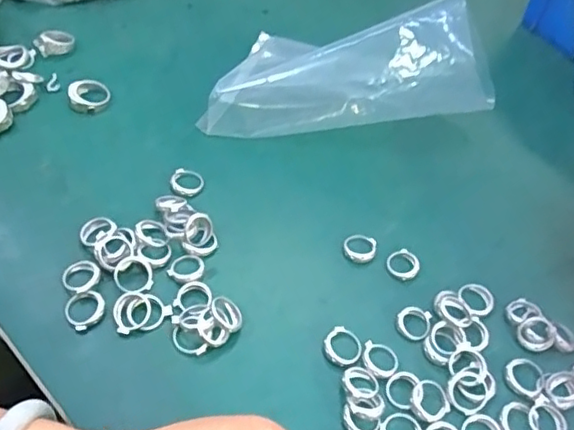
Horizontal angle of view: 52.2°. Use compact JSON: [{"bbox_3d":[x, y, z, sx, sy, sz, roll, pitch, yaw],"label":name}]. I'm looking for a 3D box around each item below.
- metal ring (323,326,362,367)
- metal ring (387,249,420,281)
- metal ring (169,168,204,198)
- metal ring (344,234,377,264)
[{"bbox_3d":[0.032,0.074,0.330,0.022,0.004,0.022,3,53,-4],"label":"metal ring"},{"bbox_3d":[0.073,0.031,0.368,0.020,0.004,0.020,3,53,-4],"label":"metal ring"},{"bbox_3d":[-0.068,-0.022,0.395,0.023,0.004,0.025,-30,61,-25],"label":"metal ring"},{"bbox_3d":[0.047,0.021,0.375,0.021,0.004,0.022,3,53,-4],"label":"metal ring"}]

